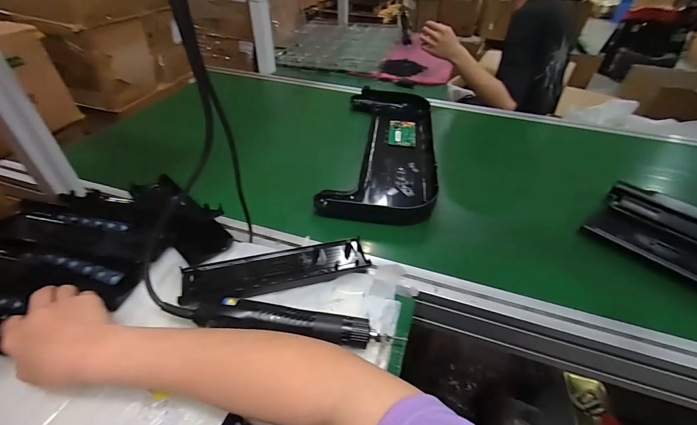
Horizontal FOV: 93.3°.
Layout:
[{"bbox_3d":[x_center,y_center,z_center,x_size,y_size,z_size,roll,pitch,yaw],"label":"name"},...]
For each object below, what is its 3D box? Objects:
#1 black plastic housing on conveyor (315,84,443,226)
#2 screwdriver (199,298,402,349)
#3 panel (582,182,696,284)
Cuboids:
[{"bbox_3d":[0.081,-0.148,0.718,0.201,0.050,0.483,7,42,6],"label":"black plastic housing on conveyor"},{"bbox_3d":[-0.059,0.129,0.378,0.225,0.041,0.032,5,42,4],"label":"screwdriver"},{"bbox_3d":[0.513,0.045,0.484,0.147,0.028,0.251,-38,50,-15],"label":"panel"}]

